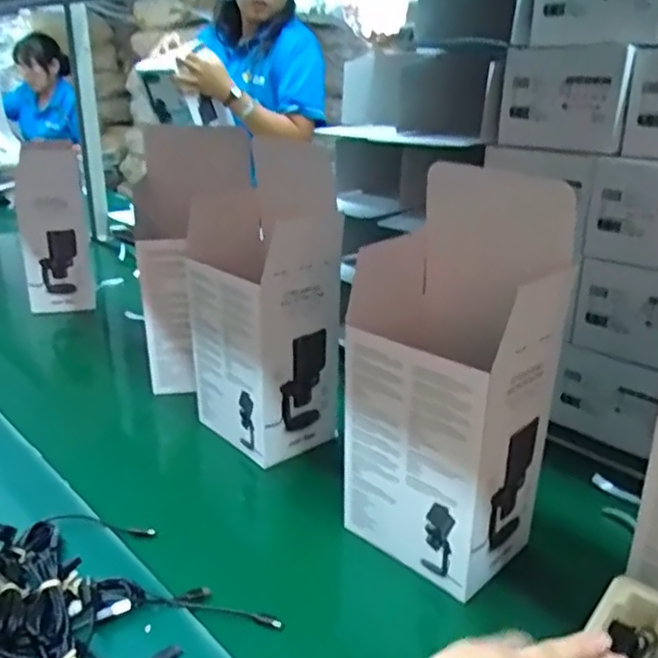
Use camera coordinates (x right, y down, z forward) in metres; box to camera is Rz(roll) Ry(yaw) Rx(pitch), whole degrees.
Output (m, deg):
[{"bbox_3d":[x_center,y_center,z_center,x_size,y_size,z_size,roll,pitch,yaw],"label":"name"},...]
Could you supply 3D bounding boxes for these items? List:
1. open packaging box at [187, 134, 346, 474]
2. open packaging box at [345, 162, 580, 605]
[{"bbox_3d":[-0.081,-0.004,0.819,0.137,0.282,0.163,-14,25,-31],"label":"open packaging box"},{"bbox_3d":[0.111,0.054,0.612,0.157,0.330,0.120,19,29,40],"label":"open packaging box"}]

